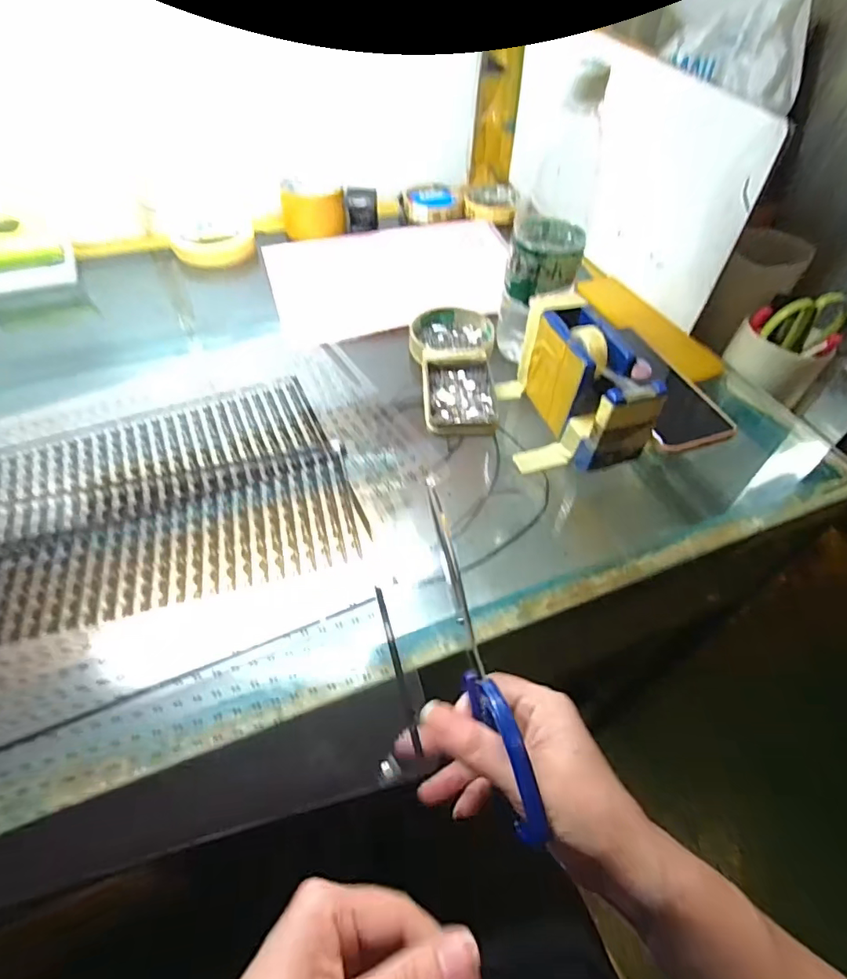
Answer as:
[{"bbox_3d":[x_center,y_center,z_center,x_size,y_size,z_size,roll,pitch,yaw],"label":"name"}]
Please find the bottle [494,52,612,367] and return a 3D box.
[{"bbox_3d":[0.103,-0.211,0.420,0.064,0.216,0.071,16,51,10],"label":"bottle"}]

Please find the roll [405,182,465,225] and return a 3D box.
[{"bbox_3d":[0.015,-0.392,0.697,0.078,0.027,0.073,0,50,0],"label":"roll"}]

